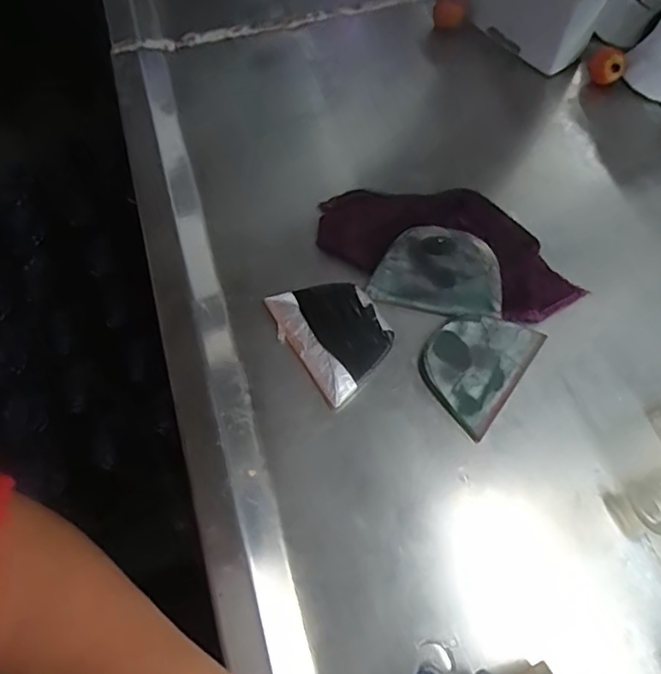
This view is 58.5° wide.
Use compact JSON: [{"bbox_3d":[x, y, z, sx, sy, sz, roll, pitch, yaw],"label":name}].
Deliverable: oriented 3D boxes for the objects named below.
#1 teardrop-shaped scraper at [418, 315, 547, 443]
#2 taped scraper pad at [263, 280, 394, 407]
[{"bbox_3d":[0.089,0.014,0.368,0.059,0.005,0.080,33,71,17],"label":"teardrop-shaped scraper"},{"bbox_3d":[0.002,-0.005,0.381,0.062,0.007,0.082,-34,68,-12],"label":"taped scraper pad"}]

